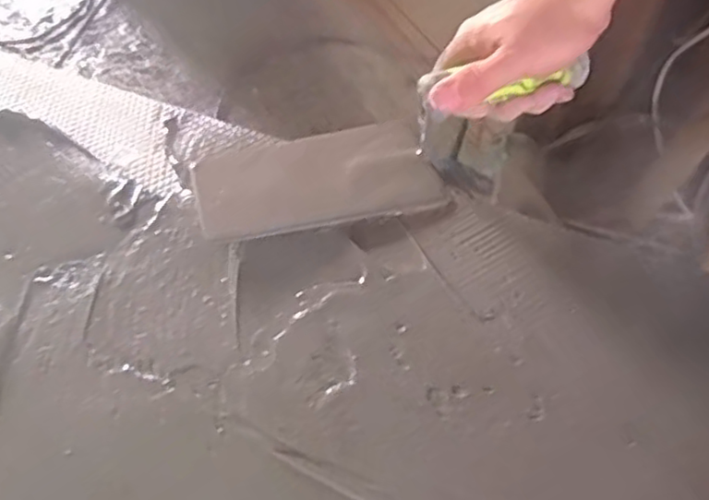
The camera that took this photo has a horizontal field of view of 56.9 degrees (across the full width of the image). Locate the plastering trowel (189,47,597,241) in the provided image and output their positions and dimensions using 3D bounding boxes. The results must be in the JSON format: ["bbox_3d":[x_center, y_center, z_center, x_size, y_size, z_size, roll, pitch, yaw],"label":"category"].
[{"bbox_3d":[0.026,-0.077,0.485,0.290,0.057,0.093,-17,58,-5],"label":"plastering trowel"}]

